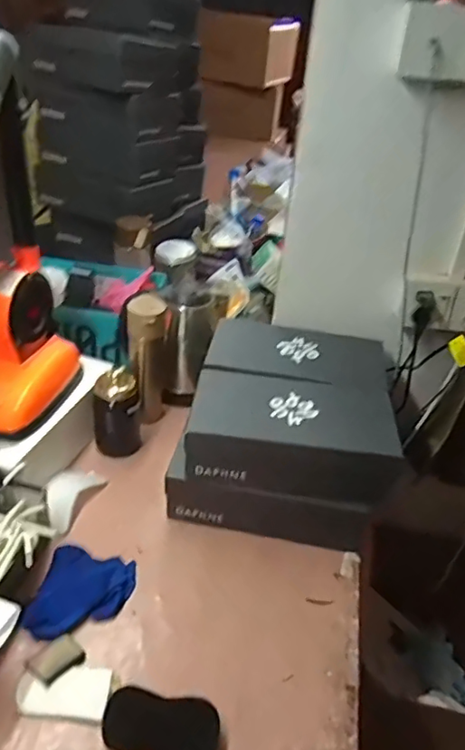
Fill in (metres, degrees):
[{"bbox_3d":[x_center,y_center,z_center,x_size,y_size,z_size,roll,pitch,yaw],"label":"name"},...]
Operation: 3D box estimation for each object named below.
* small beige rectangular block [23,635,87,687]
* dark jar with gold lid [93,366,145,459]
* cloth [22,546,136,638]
[{"bbox_3d":[-0.211,0.343,0.690,0.047,0.014,0.063,30,40,31],"label":"small beige rectangular block"},{"bbox_3d":[-0.195,0.055,0.979,0.078,0.163,0.072,5,34,-3],"label":"dark jar with gold lid"},{"bbox_3d":[-0.198,0.289,0.756,0.113,0.027,0.124,13,34,9],"label":"cloth"}]

